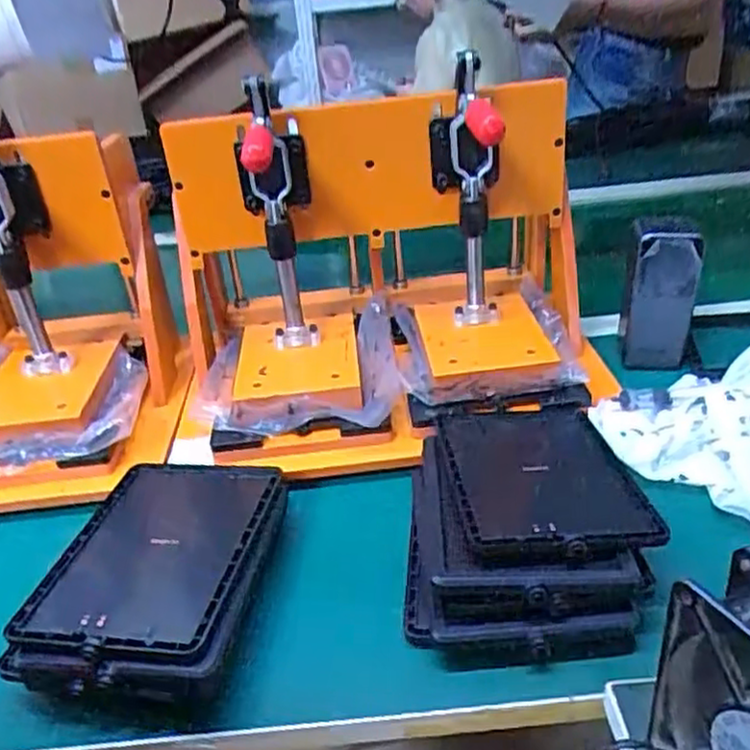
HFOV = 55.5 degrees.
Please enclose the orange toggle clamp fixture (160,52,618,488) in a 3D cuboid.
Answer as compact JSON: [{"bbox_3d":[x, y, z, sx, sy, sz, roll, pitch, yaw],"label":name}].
[{"bbox_3d":[0.004,-0.097,0.602,0.364,0.241,0.244,-11,30,-8],"label":"orange toggle clamp fixture"}]

